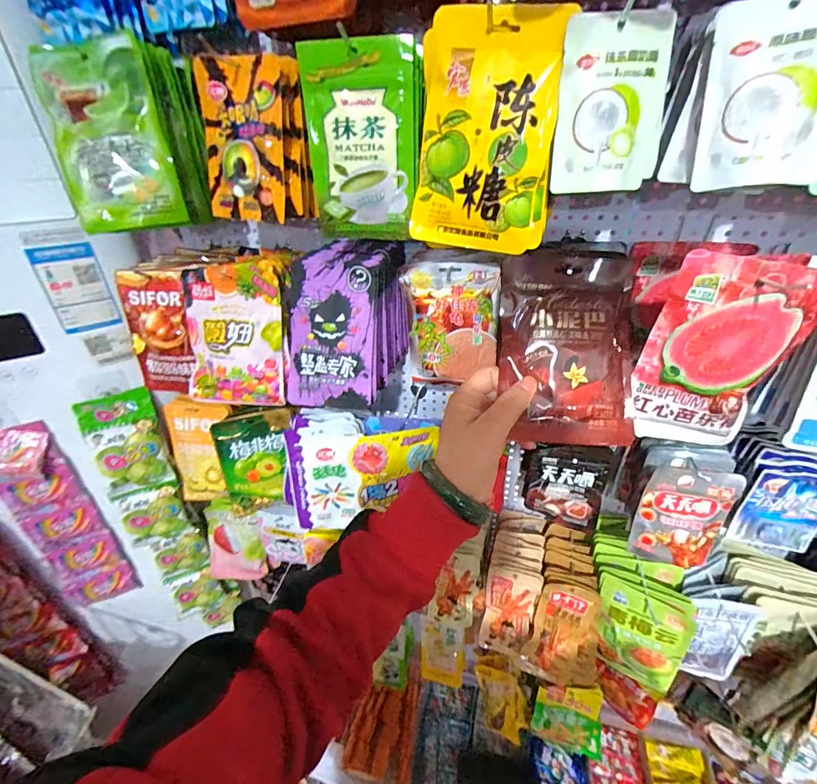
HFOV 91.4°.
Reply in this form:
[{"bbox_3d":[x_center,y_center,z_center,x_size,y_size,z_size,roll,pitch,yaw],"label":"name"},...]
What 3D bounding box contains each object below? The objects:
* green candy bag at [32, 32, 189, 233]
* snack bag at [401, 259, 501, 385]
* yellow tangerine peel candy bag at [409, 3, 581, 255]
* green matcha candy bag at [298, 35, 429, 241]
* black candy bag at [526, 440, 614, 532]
[{"bbox_3d":[-0.300,-0.257,0.400,0.104,0.170,0.030,-10,15,-8],"label":"green candy bag"},{"bbox_3d":[0.049,-0.074,0.449,0.102,0.138,0.016,8,33,17],"label":"snack bag"},{"bbox_3d":[0.060,-0.205,0.326,0.113,0.162,0.025,10,33,19],"label":"yellow tangerine peel candy bag"},{"bbox_3d":[-0.040,-0.222,0.367,0.106,0.153,0.020,2,31,6],"label":"green matcha candy bag"},{"bbox_3d":[0.206,0.123,0.521,0.089,0.125,0.027,7,32,14],"label":"black candy bag"}]

